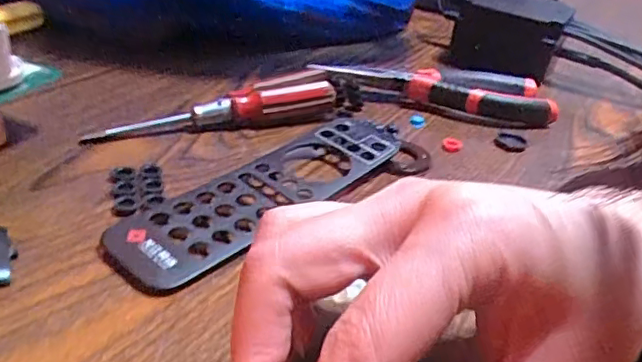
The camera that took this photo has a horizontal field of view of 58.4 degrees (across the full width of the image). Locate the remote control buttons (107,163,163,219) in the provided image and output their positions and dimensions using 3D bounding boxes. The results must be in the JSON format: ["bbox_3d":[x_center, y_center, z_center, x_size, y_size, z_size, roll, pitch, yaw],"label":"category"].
[{"bbox_3d":[-0.082,0.002,0.256,0.022,0.004,0.035,-5,34,-19],"label":"remote control buttons"}]

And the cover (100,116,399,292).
[{"bbox_3d":[-0.021,0.000,0.267,0.045,0.011,0.163,30,38,32],"label":"cover"}]

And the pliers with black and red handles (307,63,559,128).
[{"bbox_3d":[0.075,-0.057,0.367,0.150,0.023,0.049,2,32,-8],"label":"pliers with black and red handles"}]

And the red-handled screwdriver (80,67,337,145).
[{"bbox_3d":[-0.056,-0.041,0.311,0.136,0.026,0.019,-7,35,-22],"label":"red-handled screwdriver"}]

